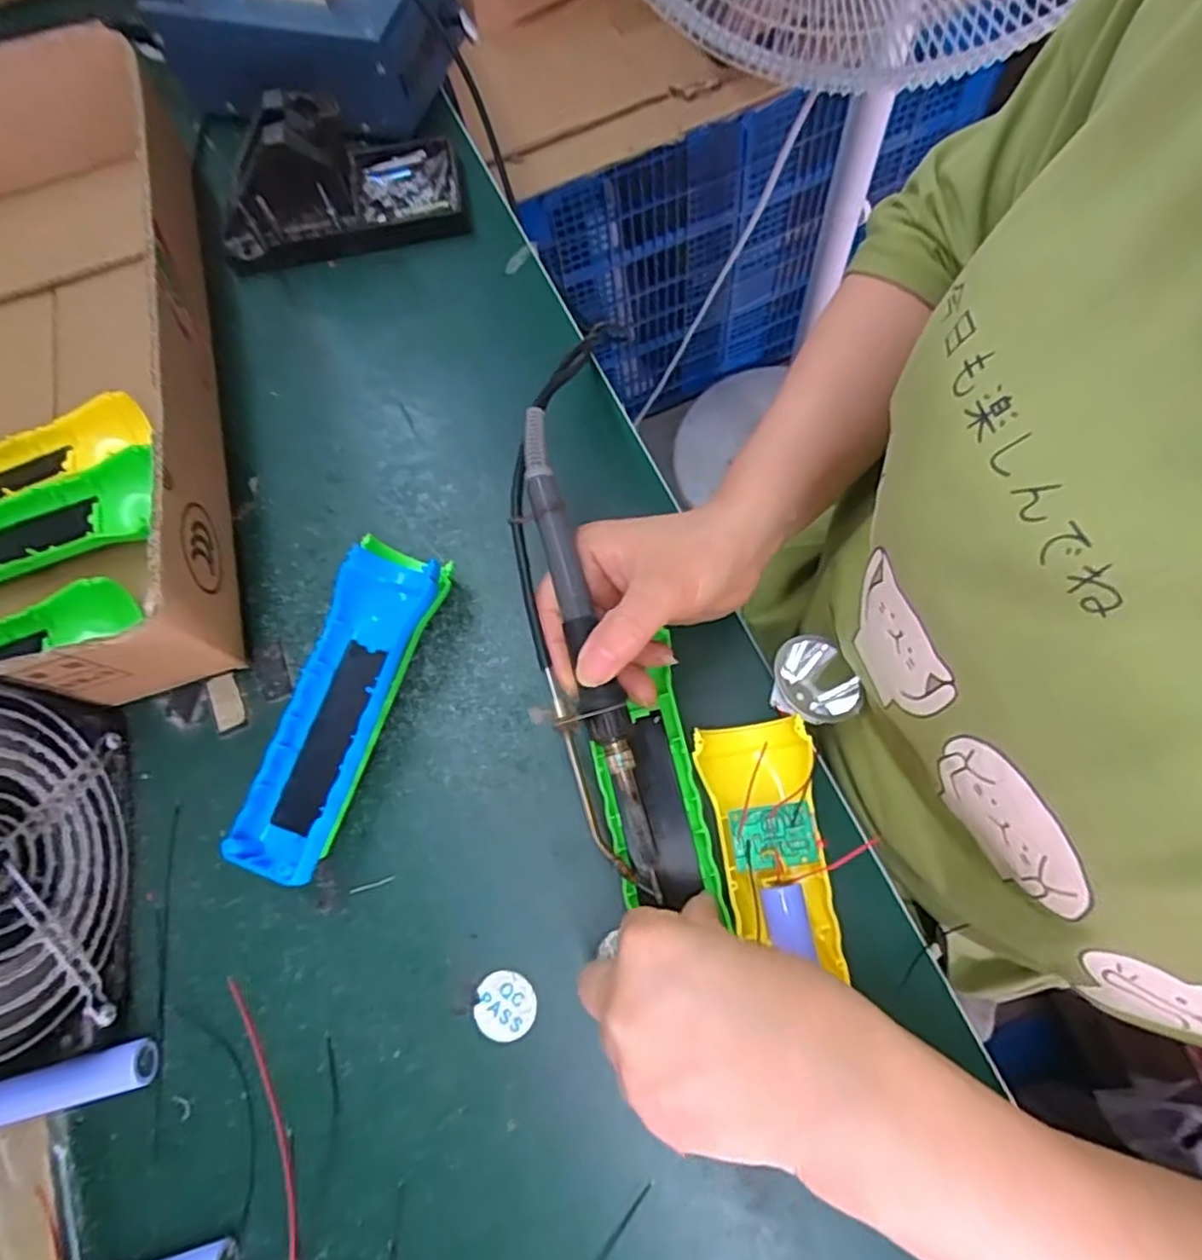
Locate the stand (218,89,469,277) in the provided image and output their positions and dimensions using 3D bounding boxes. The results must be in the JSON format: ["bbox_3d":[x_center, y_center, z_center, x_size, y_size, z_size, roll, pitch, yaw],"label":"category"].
[{"bbox_3d":[-0.174,-0.301,0.433,0.157,0.070,0.085,-11,70,-1],"label":"stand"}]

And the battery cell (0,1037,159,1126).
[{"bbox_3d":[-0.223,0.190,0.282,0.067,0.016,0.018,-13,70,-4],"label":"battery cell"}]

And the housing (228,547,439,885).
[{"bbox_3d":[-0.123,0.035,0.328,0.052,0.039,0.163,14,71,8],"label":"housing"}]

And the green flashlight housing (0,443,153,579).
[{"bbox_3d":[-0.307,-0.051,0.366,0.157,0.034,0.051,-14,70,-2],"label":"green flashlight housing"}]

